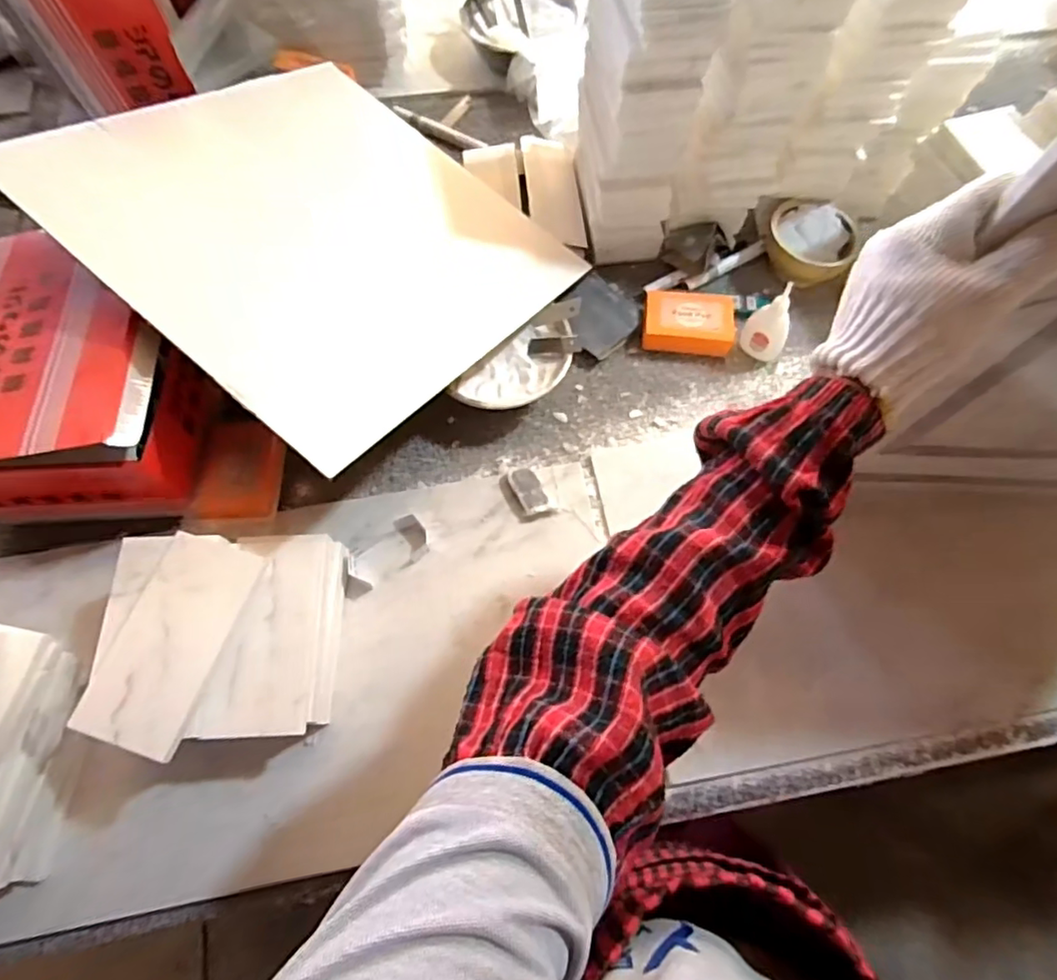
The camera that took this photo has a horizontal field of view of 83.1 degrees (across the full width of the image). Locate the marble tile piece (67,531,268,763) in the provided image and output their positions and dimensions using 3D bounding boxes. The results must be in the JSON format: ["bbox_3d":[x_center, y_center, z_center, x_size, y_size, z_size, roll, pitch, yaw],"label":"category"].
[{"bbox_3d":[-0.266,0.110,0.446,0.075,0.016,0.152,19,65,-2],"label":"marble tile piece"}]

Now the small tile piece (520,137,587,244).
[{"bbox_3d":[0.030,-0.361,0.713,0.063,0.011,0.159,-5,69,-3],"label":"small tile piece"}]

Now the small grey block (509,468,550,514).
[{"bbox_3d":[0.000,-0.001,0.573,0.027,0.012,0.053,-25,71,-10],"label":"small grey block"}]

